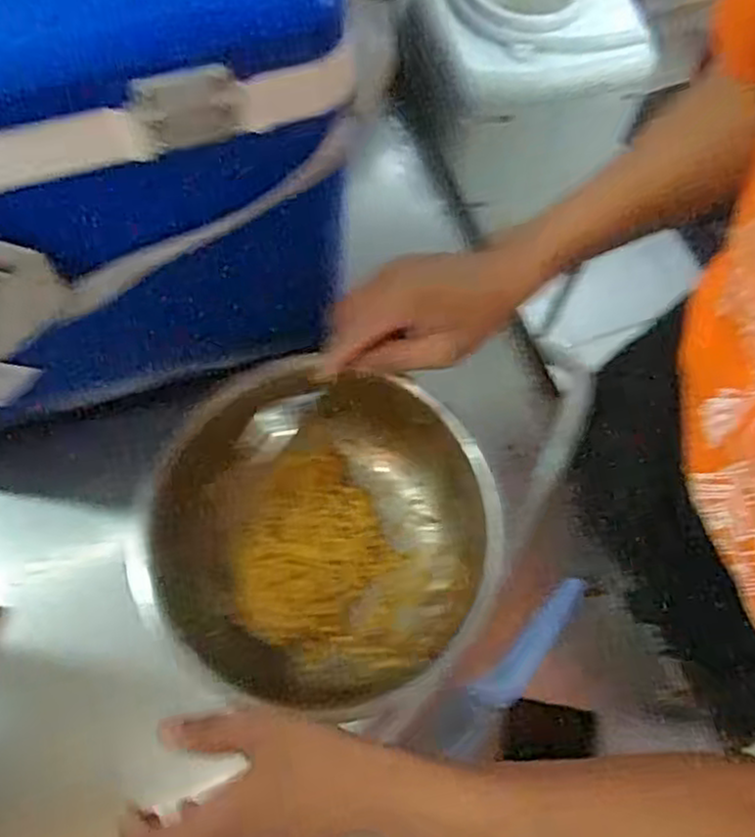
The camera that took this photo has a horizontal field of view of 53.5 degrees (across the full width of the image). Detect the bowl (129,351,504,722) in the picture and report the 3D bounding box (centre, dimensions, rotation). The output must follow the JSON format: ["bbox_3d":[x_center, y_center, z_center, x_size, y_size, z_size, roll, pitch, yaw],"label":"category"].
[{"bbox_3d":[-0.050,0.092,0.611,0.275,0.095,0.260,15,69,3],"label":"bowl"}]

